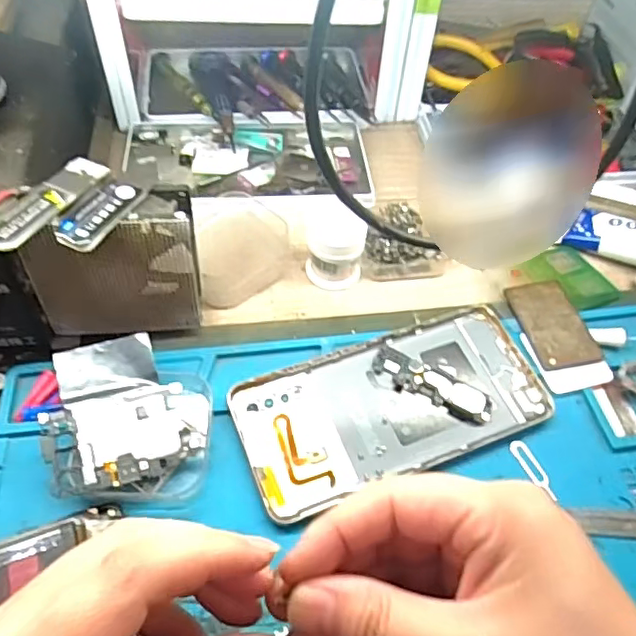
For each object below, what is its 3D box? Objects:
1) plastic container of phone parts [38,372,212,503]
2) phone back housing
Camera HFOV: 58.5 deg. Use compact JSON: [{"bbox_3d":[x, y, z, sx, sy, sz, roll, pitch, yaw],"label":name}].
[{"bbox_3d":[-0.090,0.057,0.273,0.073,0.020,0.057,-3,54,-6],"label":"plastic container of phone parts"},{"bbox_3d":[0.040,0.044,0.300,0.160,0.010,0.074,-17,56,-16],"label":"phone back housing"}]

